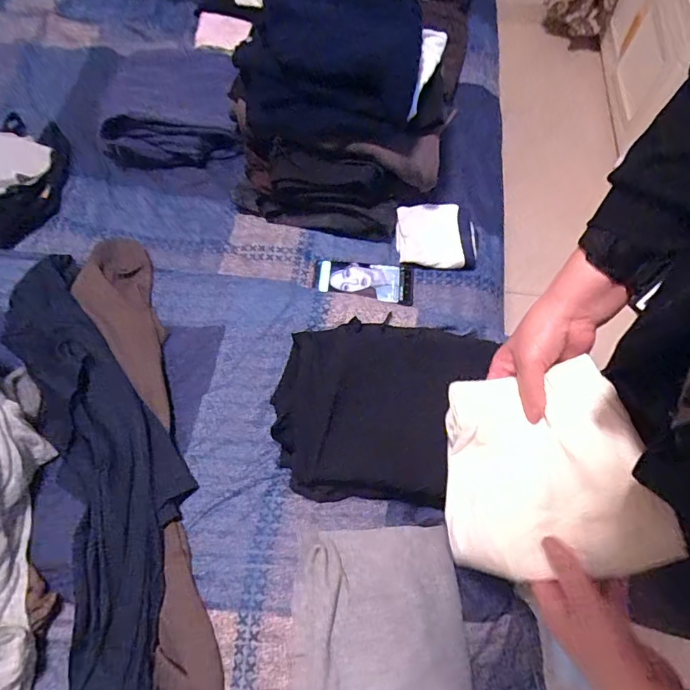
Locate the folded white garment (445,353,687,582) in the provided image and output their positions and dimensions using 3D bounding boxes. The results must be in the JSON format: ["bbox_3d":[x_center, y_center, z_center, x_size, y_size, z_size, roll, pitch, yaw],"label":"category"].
[{"bbox_3d":[0.174,0.115,0.448,0.193,0.061,0.185,-16,66,25],"label":"folded white garment"}]

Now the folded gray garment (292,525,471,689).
[{"bbox_3d":[0.038,0.318,0.505,0.175,0.045,0.228,2,70,-15],"label":"folded gray garment"}]

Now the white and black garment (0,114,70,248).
[{"bbox_3d":[-0.627,-0.295,0.866,0.219,0.059,0.265,2,64,2],"label":"white and black garment"}]

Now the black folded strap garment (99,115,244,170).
[{"bbox_3d":[-0.322,-0.369,0.892,0.239,0.087,0.032,2,36,-12],"label":"black folded strap garment"}]

